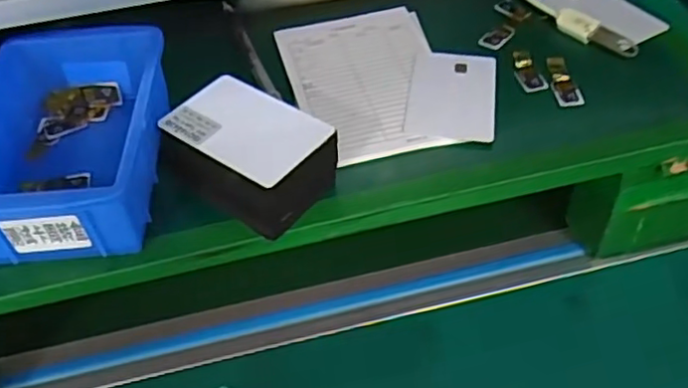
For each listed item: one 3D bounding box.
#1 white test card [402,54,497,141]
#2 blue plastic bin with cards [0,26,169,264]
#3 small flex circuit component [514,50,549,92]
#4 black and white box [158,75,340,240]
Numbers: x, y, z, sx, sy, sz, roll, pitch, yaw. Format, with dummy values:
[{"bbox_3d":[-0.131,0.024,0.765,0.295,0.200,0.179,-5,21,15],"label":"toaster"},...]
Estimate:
[{"bbox_3d":[0.071,-0.067,0.429,0.054,0.004,0.086,6,49,8],"label":"white test card"},{"bbox_3d":[-0.156,-0.032,0.381,0.103,0.056,0.143,-6,48,-3],"label":"blue plastic bin with cards"},{"bbox_3d":[0.123,-0.083,0.444,0.016,0.005,0.040,-11,49,-8],"label":"small flex circuit component"},{"bbox_3d":[-0.055,-0.021,0.367,0.088,0.038,0.066,30,56,26],"label":"black and white box"}]

